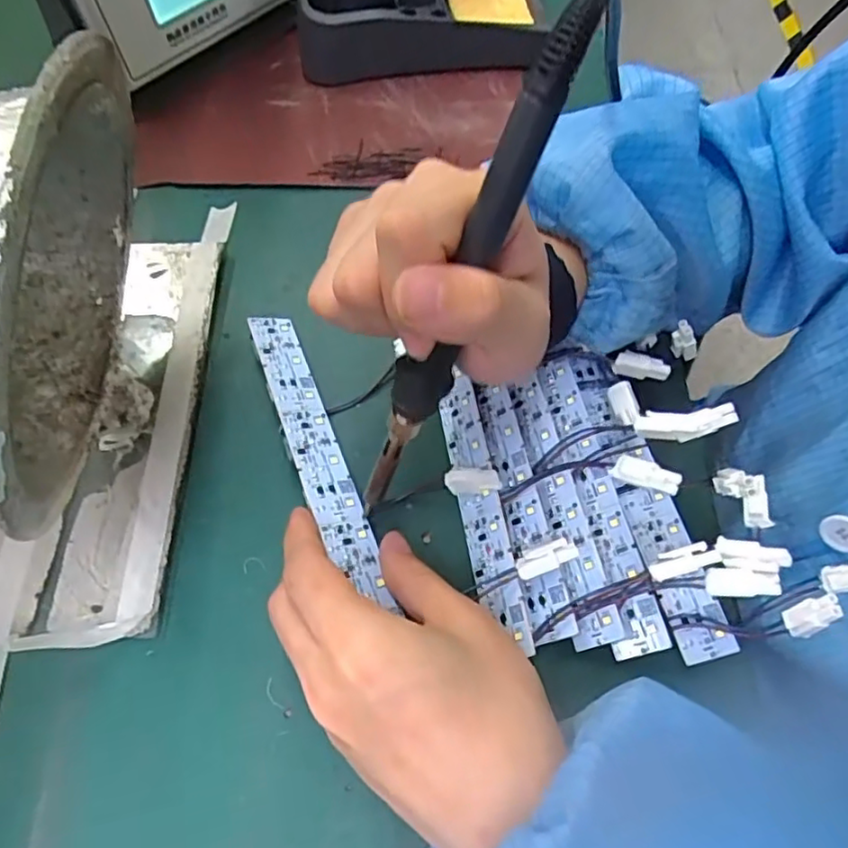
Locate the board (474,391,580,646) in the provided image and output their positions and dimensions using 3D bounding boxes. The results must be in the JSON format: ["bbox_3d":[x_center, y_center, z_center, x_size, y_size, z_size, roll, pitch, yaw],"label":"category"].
[{"bbox_3d":[0.045,0.035,0.292,0.018,0.009,0.122,-10,64,-2],"label":"board"}]

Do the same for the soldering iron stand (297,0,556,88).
[{"bbox_3d":[-0.002,-0.288,0.425,0.164,0.082,0.084,-11,64,-3],"label":"soldering iron stand"}]

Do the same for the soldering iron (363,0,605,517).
[{"bbox_3d":[0.010,-0.039,0.220,0.016,0.199,0.024,35,38,18],"label":"soldering iron"}]

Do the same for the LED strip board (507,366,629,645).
[{"bbox_3d":[0.064,0.035,0.294,0.020,0.007,0.127,-10,64,-2],"label":"LED strip board"}]

